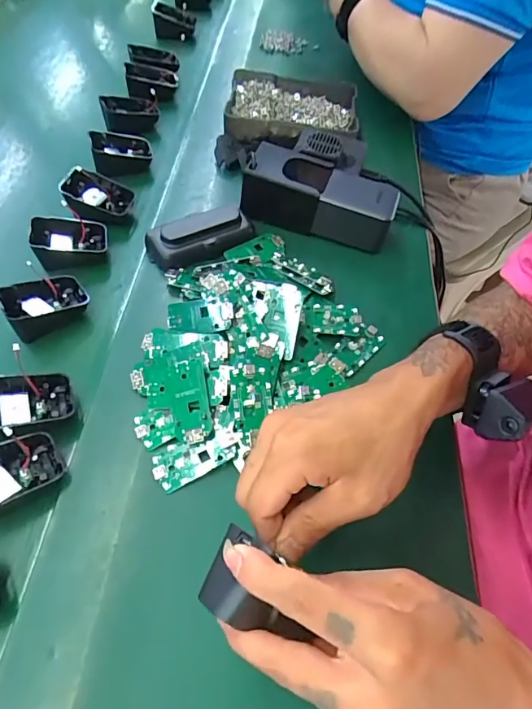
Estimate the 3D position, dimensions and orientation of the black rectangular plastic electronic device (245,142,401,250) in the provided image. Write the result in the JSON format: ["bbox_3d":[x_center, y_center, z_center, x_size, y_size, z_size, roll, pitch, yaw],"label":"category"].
[{"bbox_3d":[0.057,-0.170,0.479,0.157,0.057,0.069,15,57,9],"label":"black rectangular plastic electronic device"}]

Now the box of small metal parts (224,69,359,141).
[{"bbox_3d":[0.032,-0.306,0.569,0.156,0.033,0.129,6,61,2],"label":"box of small metal parts"}]

